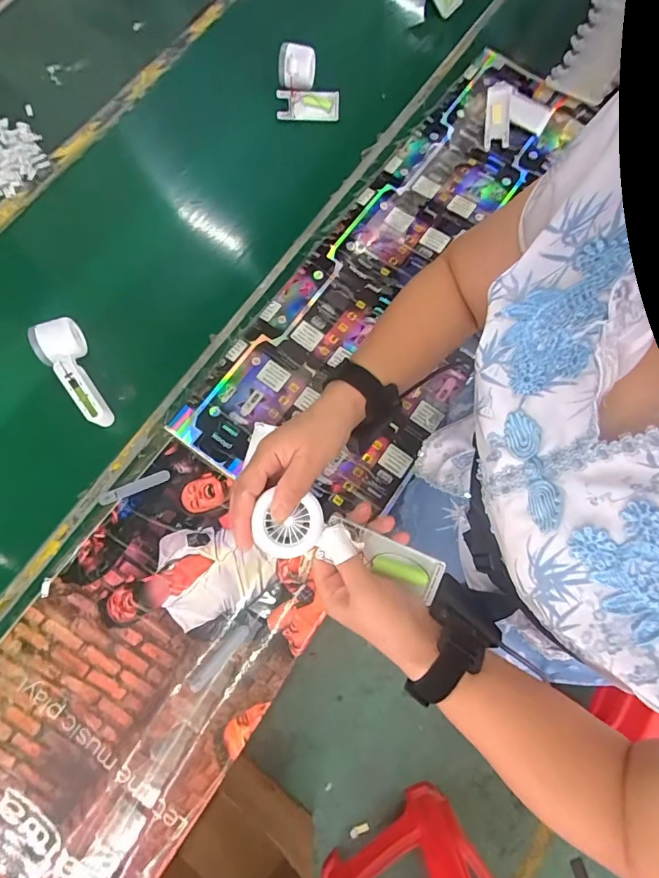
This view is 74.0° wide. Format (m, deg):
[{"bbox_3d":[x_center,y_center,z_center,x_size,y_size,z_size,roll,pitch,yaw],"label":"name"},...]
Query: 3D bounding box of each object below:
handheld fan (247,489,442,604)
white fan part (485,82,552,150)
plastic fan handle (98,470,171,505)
[{"bbox_3d":[0.016,0.087,0.363,0.163,0.025,0.048,21,75,-15],"label":"handheld fan"},{"bbox_3d":[0.318,-0.549,0.743,0.105,0.017,0.130,10,75,1],"label":"white fan part"},{"bbox_3d":[-0.263,0.065,0.590,0.095,0.004,0.017,-21,77,-7],"label":"plastic fan handle"}]

